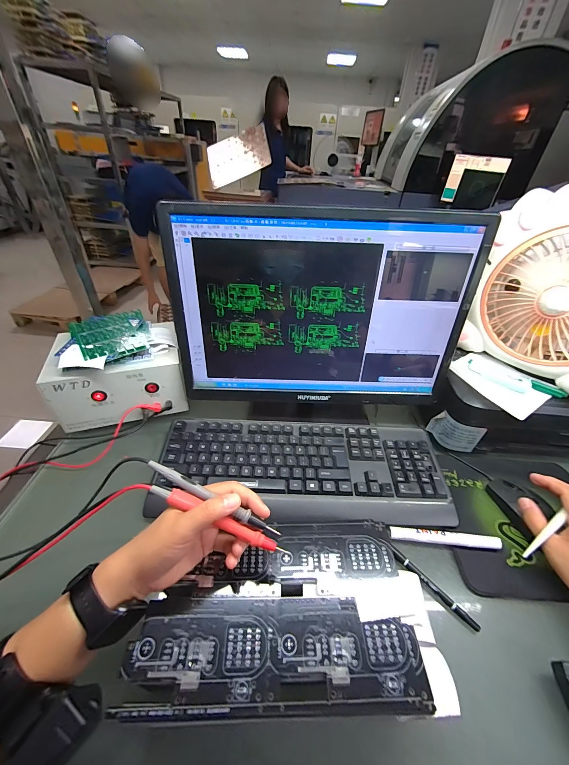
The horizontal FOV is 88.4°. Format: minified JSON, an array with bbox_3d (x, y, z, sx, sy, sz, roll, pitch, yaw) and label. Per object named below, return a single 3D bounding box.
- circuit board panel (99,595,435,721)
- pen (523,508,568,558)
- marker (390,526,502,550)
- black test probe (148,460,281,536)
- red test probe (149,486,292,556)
[{"bbox_3d":[-0.007,0.232,0.255,0.245,0.008,0.074,1,39,-3],"label":"circuit board panel"},{"bbox_3d":[0.347,0.164,0.363,0.150,0.012,0.010,-39,50,-6],"label":"pen"},{"bbox_3d":[0.215,0.212,0.397,0.141,0.017,0.017,6,39,2],"label":"marker"},{"bbox_3d":[-0.070,0.112,0.283,0.141,0.008,0.010,26,43,6],"label":"black test probe"},{"bbox_3d":[-0.060,0.129,0.276,0.140,0.008,0.017,26,42,1],"label":"red test probe"}]

